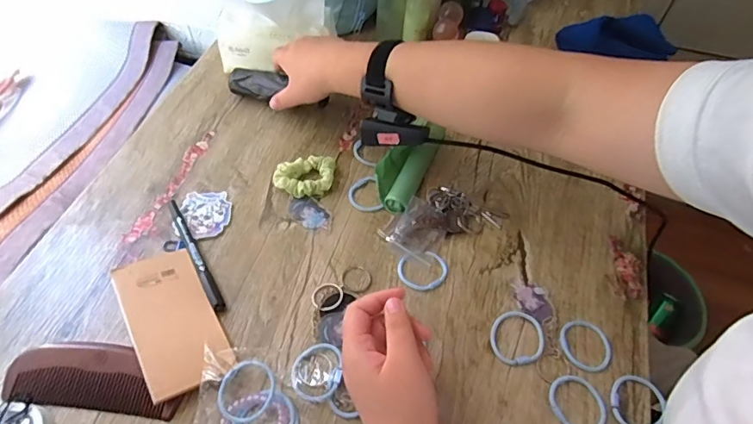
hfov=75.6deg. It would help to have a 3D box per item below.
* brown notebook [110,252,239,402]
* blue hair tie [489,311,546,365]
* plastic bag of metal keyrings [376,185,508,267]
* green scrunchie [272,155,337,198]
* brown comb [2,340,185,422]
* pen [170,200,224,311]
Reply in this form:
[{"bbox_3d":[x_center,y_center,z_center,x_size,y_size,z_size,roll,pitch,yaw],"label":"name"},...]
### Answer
[{"bbox_3d":[-0.180,0.092,0.432,0.073,0.016,0.142,-19,54,-29],"label":"brown notebook"},{"bbox_3d":[0.130,0.116,0.447,0.048,0.004,0.053,25,56,15],"label":"blue hair tie"},{"bbox_3d":[0.071,0.007,0.520,0.131,0.019,0.069,-26,59,-20],"label":"plastic bag of metal keyrings"},{"bbox_3d":[-0.078,-0.039,0.544,0.070,0.021,0.048,-20,57,-17],"label":"green scrunchie"},{"bbox_3d":[-0.235,0.138,0.412,0.141,0.014,0.055,6,53,1],"label":"brown comb"},{"bbox_3d":[-0.181,0.040,0.483,0.010,0.013,0.138,-25,59,-20],"label":"pen"}]

